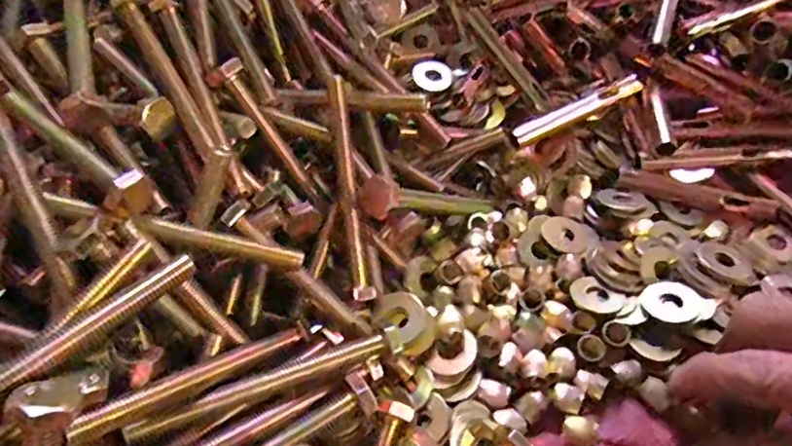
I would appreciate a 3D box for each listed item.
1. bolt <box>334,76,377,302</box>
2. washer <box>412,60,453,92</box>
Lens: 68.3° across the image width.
[{"bbox_3d":[-0.021,-0.017,0.269,0.008,0.007,0.104,-7,83,-2],"label":"bolt"},{"bbox_3d":[0.023,-0.089,0.354,0.025,0.004,0.025,-4,57,-8],"label":"washer"}]

